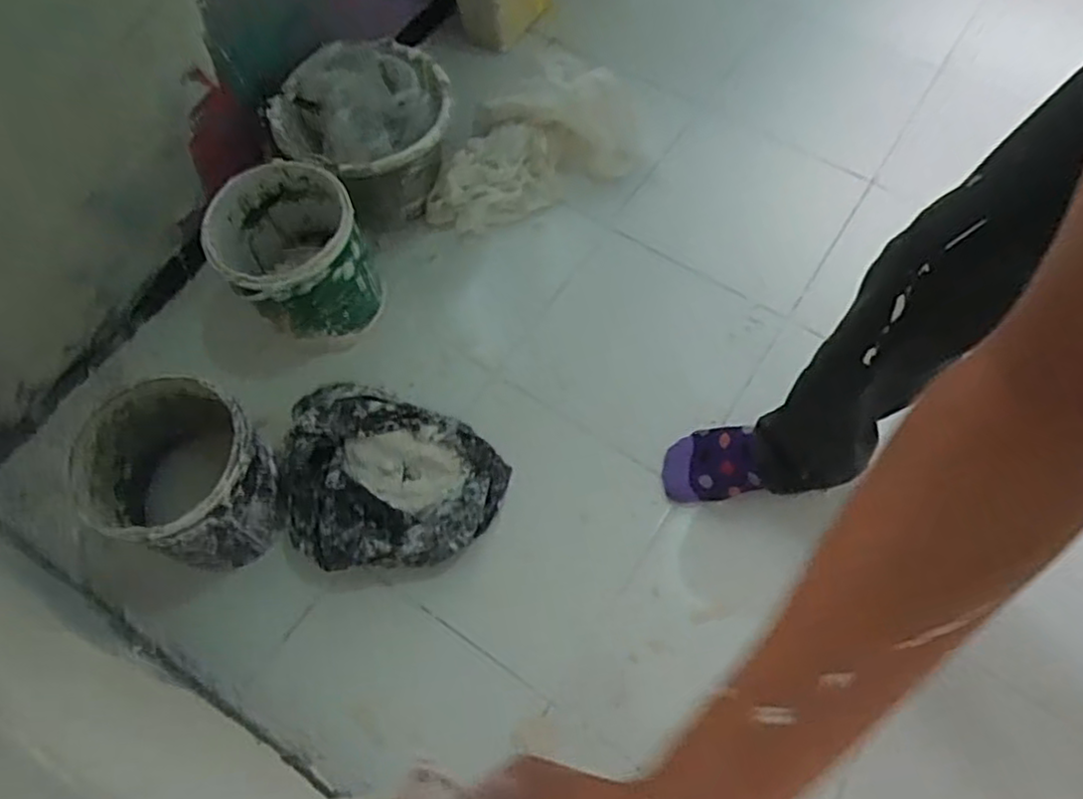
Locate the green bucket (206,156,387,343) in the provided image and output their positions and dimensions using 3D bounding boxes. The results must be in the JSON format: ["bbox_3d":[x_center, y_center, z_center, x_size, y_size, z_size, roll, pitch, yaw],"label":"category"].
[{"bbox_3d":[-0.334,-0.197,0.951,0.172,0.154,0.191,-30,67,-14],"label":"green bucket"}]

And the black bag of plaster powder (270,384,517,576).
[{"bbox_3d":[-0.200,0.103,0.888,0.286,0.074,0.234,18,65,9],"label":"black bag of plaster powder"}]

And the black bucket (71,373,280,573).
[{"bbox_3d":[-0.405,0.095,0.831,0.203,0.167,0.178,22,65,10],"label":"black bucket"}]

